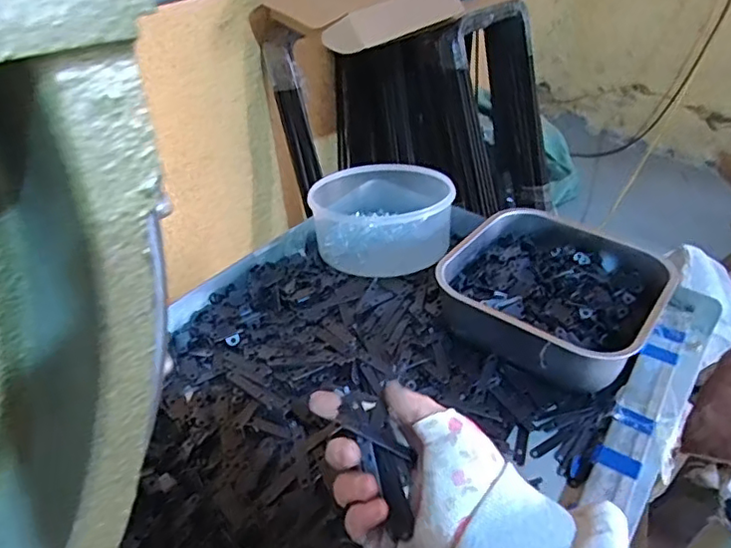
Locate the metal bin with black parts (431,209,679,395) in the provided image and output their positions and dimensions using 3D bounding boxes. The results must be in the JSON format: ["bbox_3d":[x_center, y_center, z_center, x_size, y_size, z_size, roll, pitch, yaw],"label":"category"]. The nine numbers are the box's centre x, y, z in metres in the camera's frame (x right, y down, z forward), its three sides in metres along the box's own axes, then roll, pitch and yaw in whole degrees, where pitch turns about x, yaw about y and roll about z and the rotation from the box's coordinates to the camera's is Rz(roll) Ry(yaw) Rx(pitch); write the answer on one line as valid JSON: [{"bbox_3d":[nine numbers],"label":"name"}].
[{"bbox_3d":[0.170,0.012,0.544,0.174,0.053,0.197,27,45,28],"label":"metal bin with black parts"}]

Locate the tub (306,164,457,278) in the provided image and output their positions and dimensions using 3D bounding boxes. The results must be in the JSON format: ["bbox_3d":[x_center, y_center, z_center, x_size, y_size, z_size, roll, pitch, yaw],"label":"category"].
[{"bbox_3d":[0.019,-0.060,0.636,0.134,0.070,0.124,1,39,-1],"label":"tub"}]

